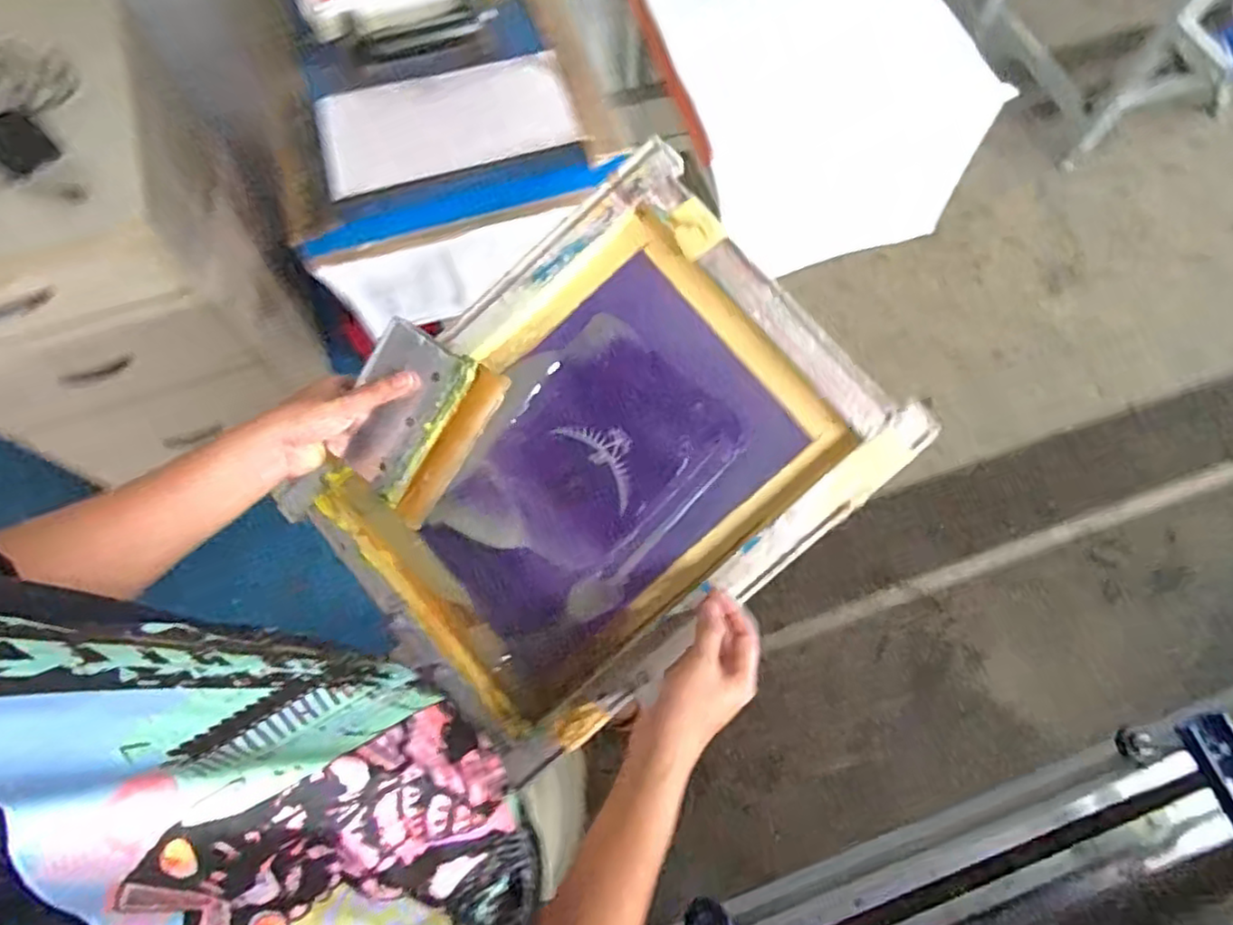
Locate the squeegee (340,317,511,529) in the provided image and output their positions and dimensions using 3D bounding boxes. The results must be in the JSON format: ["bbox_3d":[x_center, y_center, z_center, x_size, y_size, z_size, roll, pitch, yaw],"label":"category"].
[{"bbox_3d":[-0.185,-0.037,0.611,0.117,0.013,0.155,34,100,0],"label":"squeegee"}]

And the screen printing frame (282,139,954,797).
[{"bbox_3d":[-0.018,0.006,0.644,0.476,0.035,0.355,-42,81,4],"label":"screen printing frame"}]

